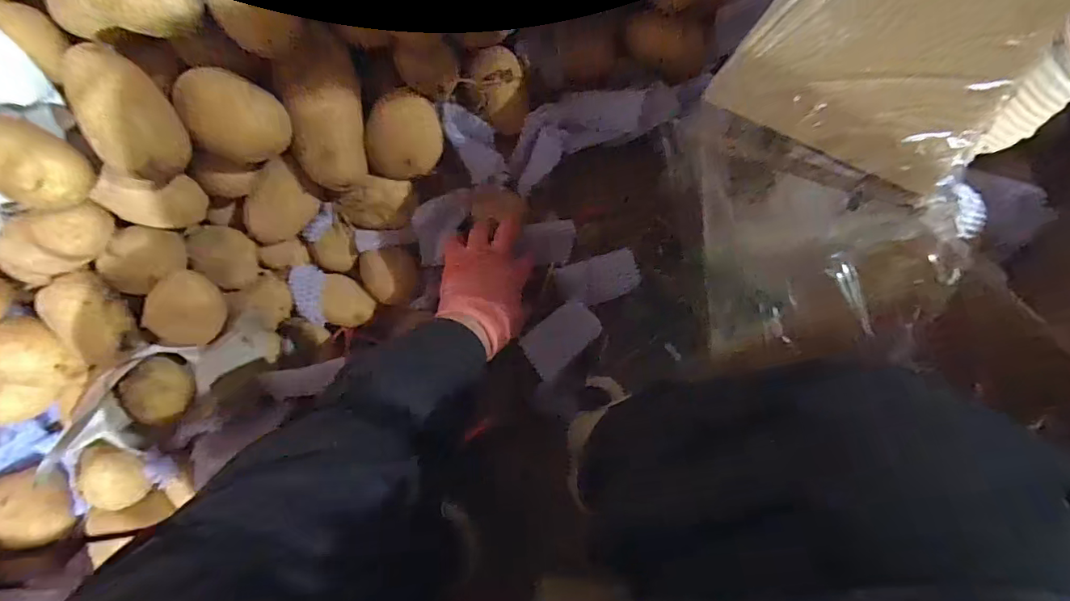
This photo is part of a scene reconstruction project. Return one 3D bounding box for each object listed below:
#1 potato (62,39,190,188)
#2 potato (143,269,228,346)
[{"bbox_3d":[-0.342,-0.152,0.417,0.055,0.062,0.106,-7,109,22],"label":"potato"},{"bbox_3d":[-0.346,0.009,0.492,0.054,0.062,0.071,-1,91,-2],"label":"potato"}]

